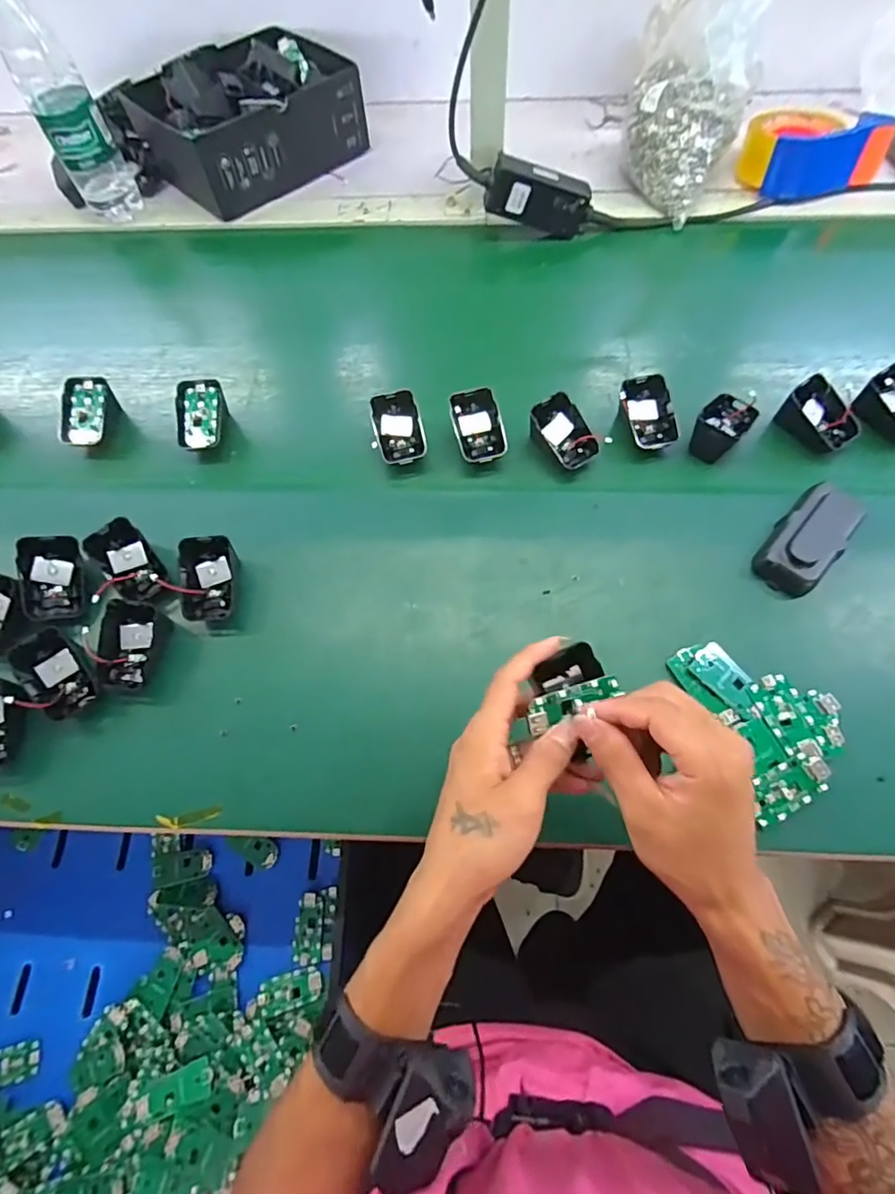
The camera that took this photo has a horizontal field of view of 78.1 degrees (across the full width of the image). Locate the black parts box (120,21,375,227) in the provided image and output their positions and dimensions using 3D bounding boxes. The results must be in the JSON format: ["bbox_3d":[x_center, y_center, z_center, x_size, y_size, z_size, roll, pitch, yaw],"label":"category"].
[{"bbox_3d":[-0.250,-0.620,0.712,0.201,0.091,0.257,40,74,18],"label":"black parts box"}]

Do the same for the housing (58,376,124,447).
[{"bbox_3d":[-0.358,-0.178,0.548,0.042,0.040,0.071,1,65,3],"label":"housing"}]

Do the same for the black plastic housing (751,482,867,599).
[{"bbox_3d":[0.306,-0.050,0.465,0.051,0.030,0.105,41,73,18],"label":"black plastic housing"}]

